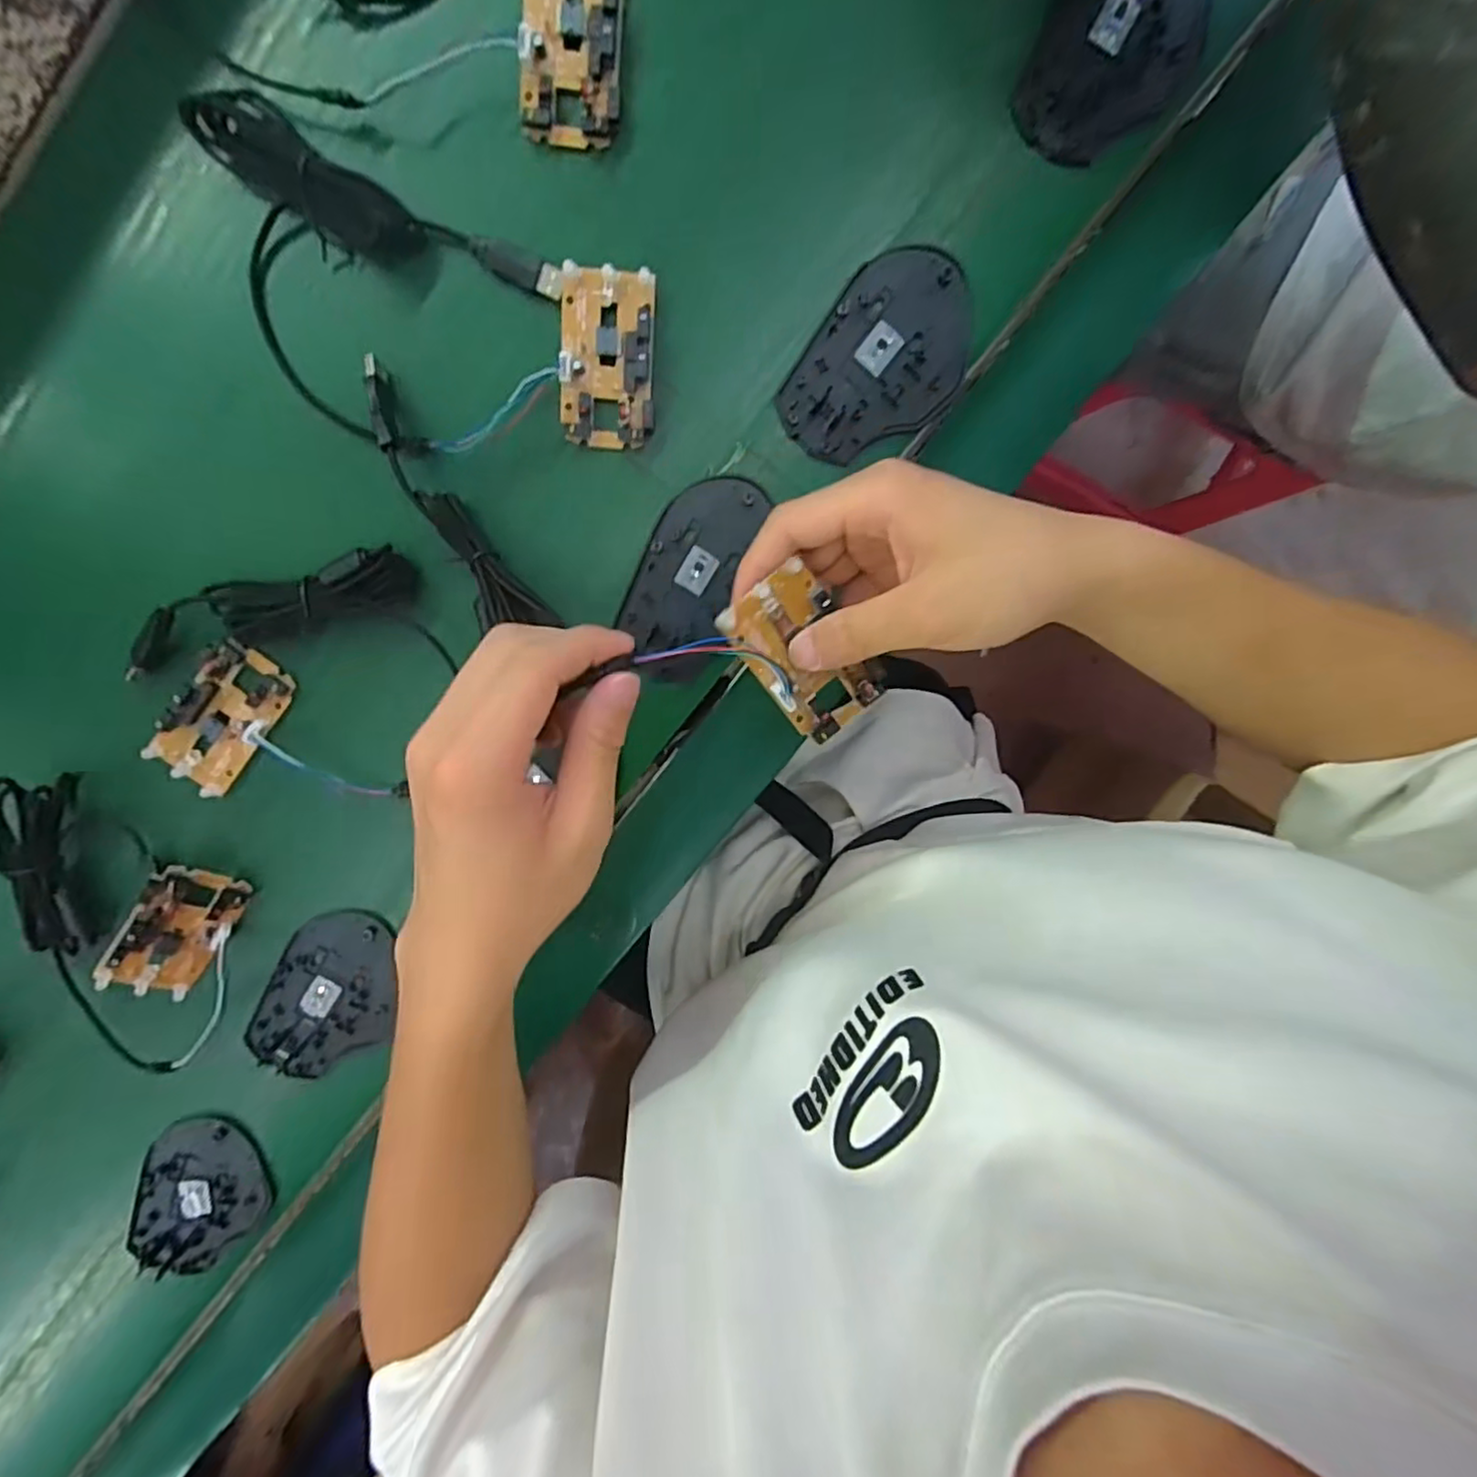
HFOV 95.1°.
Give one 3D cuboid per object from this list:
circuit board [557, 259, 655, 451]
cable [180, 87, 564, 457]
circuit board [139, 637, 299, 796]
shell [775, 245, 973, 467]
[{"bbox_3d":[-0.065,-0.188,0.333,0.046,0.016,0.078,1,100,-6],"label":"circuit board"},{"bbox_3d":[-0.181,-0.208,0.320,0.184,0.024,0.111,26,97,-9],"label":"cable"},{"bbox_3d":[-0.272,-0.009,0.356,0.044,0.012,0.079,38,94,-11],"label":"circuit board"},{"bbox_3d":[0.075,-0.191,0.345,0.072,0.006,0.111,38,94,-11],"label":"shell"}]

